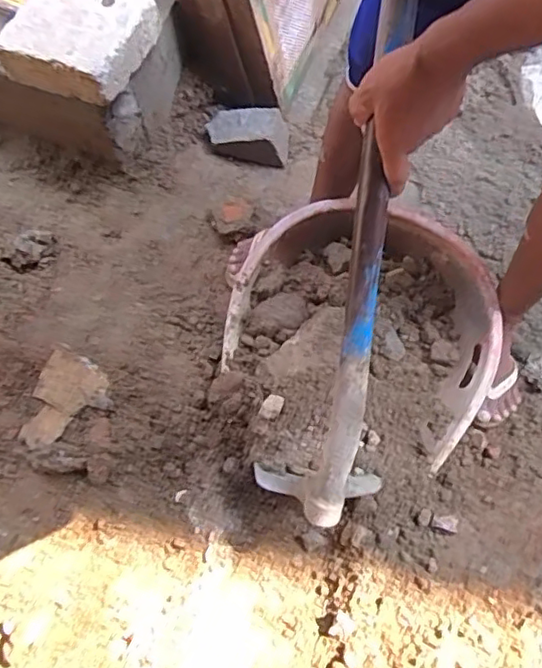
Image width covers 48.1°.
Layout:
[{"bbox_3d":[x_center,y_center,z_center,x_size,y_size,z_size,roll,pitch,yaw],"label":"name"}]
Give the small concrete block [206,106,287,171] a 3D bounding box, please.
[{"bbox_3d":[-0.053,-0.413,1.252,0.171,0.066,0.100,7,70,4],"label":"small concrete block"}]

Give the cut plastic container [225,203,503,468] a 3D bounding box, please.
[{"bbox_3d":[0.170,-0.032,1.042,0.456,0.112,0.397,26,73,11],"label":"cut plastic container"}]

